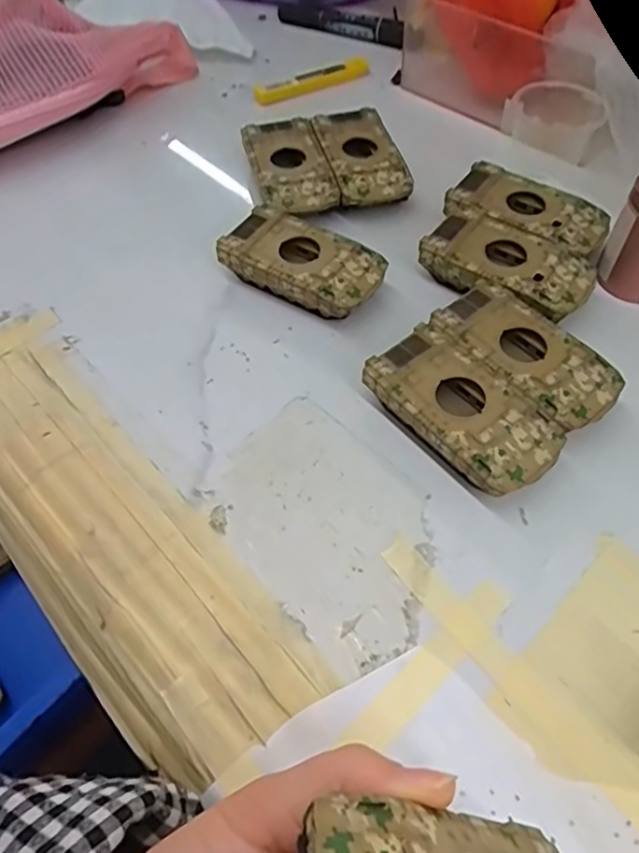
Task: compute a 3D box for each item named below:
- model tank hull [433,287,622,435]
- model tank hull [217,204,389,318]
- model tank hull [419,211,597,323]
[{"bbox_3d":[0.108,-0.033,0.323,0.052,0.026,0.094,-37,63,-21],"label":"model tank hull"},{"bbox_3d":[-0.009,-0.096,0.368,0.094,0.027,0.052,29,61,19],"label":"model tank hull"},{"bbox_3d":[0.111,-0.092,0.361,0.094,0.025,0.053,29,61,19],"label":"model tank hull"}]

